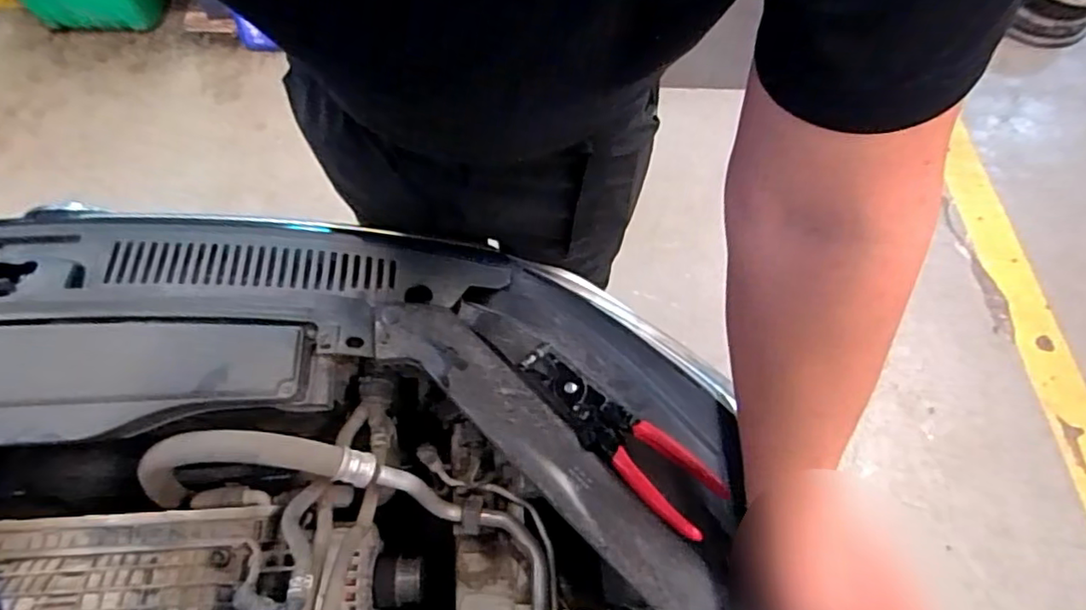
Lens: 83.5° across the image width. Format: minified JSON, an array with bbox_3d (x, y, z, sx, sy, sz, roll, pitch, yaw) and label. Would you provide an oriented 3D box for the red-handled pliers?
[{"bbox_3d":[0.064,0.112,0.554,0.213,0.030,0.061,41,70,15],"label":"red-handled pliers"}]

